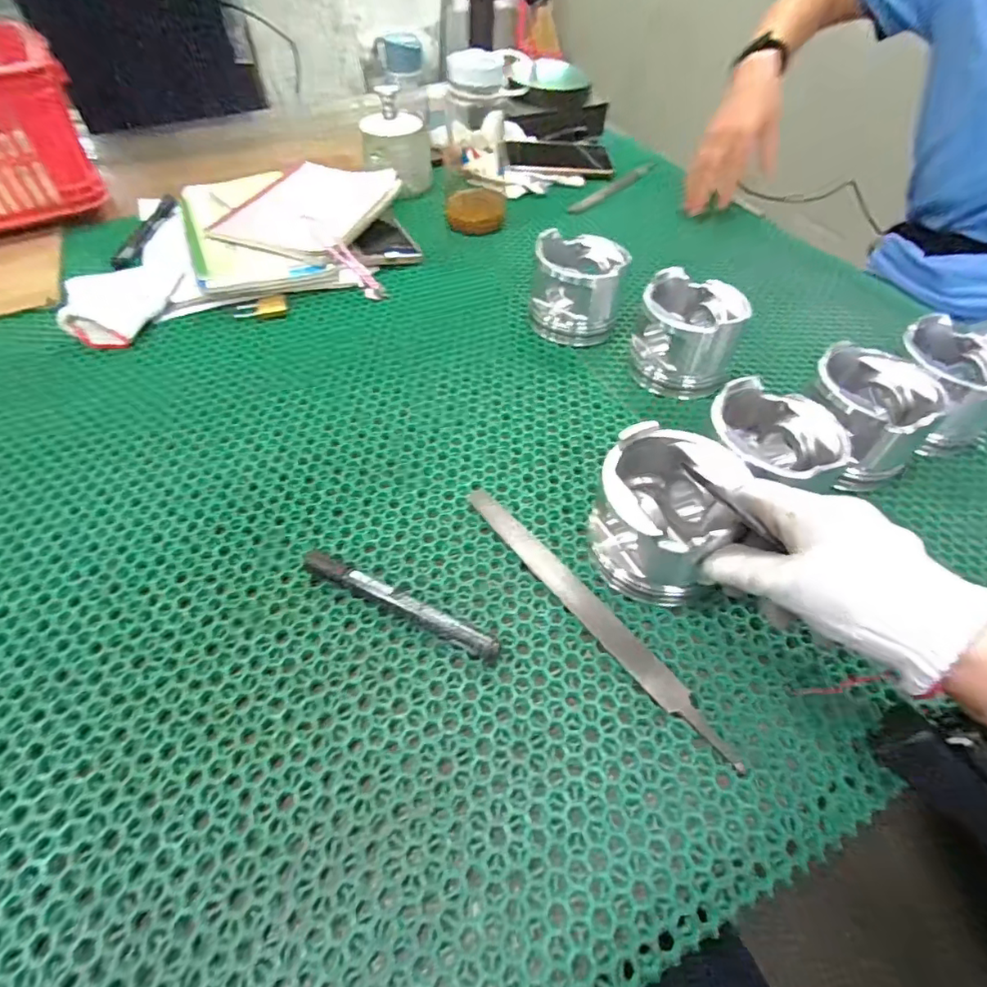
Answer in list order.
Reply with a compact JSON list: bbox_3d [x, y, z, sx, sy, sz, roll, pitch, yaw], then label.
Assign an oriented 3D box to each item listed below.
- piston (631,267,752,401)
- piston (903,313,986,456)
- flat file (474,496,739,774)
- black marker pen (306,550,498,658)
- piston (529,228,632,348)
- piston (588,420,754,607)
[{"bbox_3d":[0.184,-0.150,0.506,0.090,0.085,0.090,23,53,14],"label":"piston"},{"bbox_3d":[0.391,-0.094,0.468,0.087,0.085,0.089,1,50,-1],"label":"piston"},{"bbox_3d":[0.061,0.076,0.354,0.019,0.010,0.240,-30,58,-25],"label":"flat file"},{"bbox_3d":[-0.063,0.069,0.350,0.147,0.018,0.019,23,53,15],"label":"black marker pen"},{"bbox_3d":[0.087,-0.211,0.550,0.089,0.079,0.080,19,52,11],"label":"piston"},{"bbox_3d":[0.112,0.017,0.356,0.085,0.086,0.093,10,51,5],"label":"piston"}]

